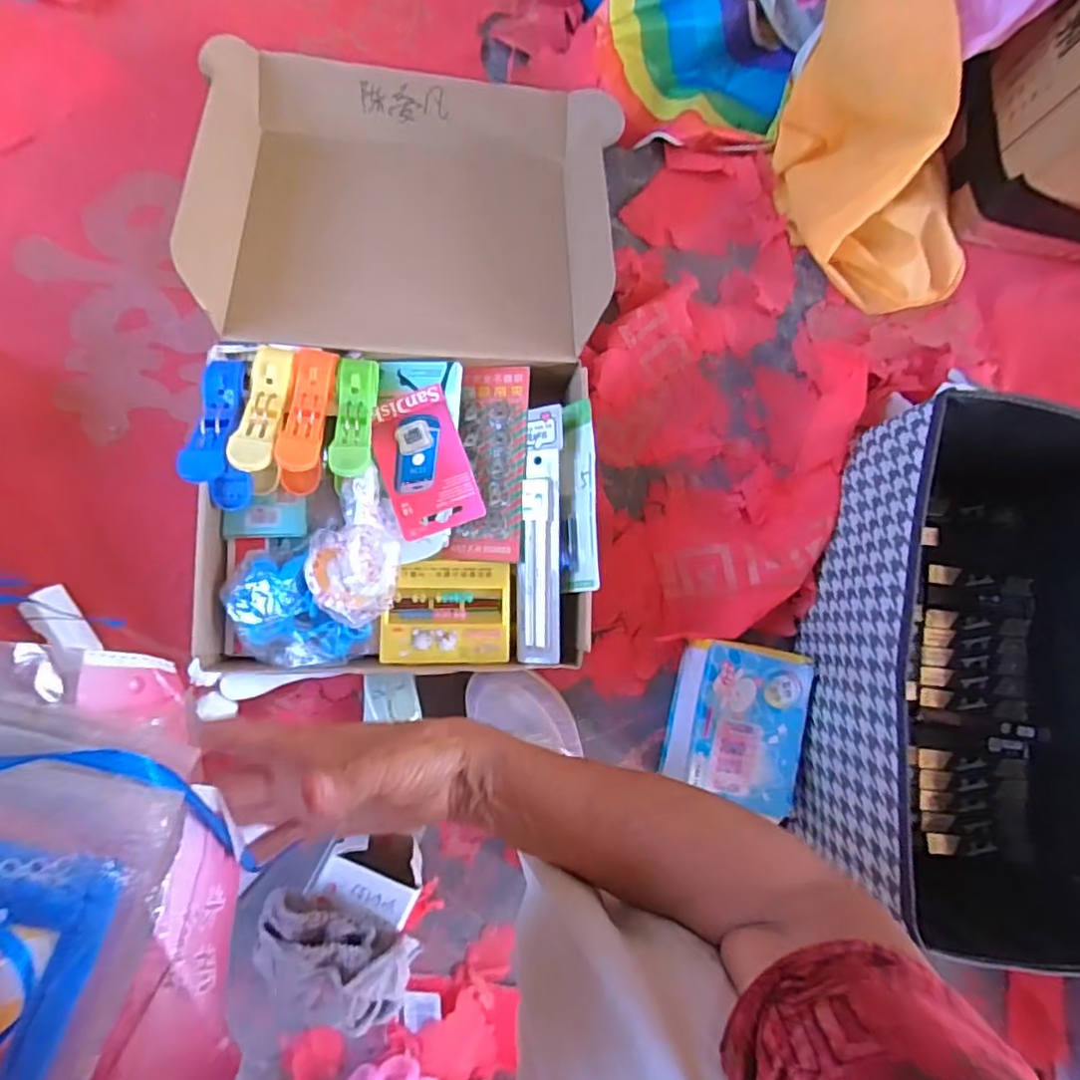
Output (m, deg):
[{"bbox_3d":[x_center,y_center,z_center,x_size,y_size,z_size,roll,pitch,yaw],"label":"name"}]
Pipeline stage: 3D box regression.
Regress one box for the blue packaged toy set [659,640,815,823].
[{"bbox_3d":[0.191,0.176,0.593,0.109,0.061,0.143,14,83,-6],"label":"blue packaged toy set"}]

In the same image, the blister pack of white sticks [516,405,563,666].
[{"bbox_3d":[0.001,-0.005,0.546,0.036,0.022,0.226,2,84,-7],"label":"blister pack of white sticks"}]

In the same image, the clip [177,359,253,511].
[{"bbox_3d":[-0.258,-0.089,0.495,0.034,0.056,0.119,1,84,-8],"label":"clip"}]

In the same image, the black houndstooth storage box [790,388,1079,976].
[{"bbox_3d":[0.415,0.111,0.559,0.311,0.187,0.457,5,84,-7],"label":"black houndstooth storage box"}]

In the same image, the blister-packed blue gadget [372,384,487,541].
[{"bbox_3d":[-0.102,-0.068,0.542,0.074,0.011,0.124,-20,87,-9],"label":"blister-packed blue gadget"}]

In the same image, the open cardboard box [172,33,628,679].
[{"bbox_3d":[-0.122,-0.188,0.559,0.341,0.115,0.591,2,84,-7],"label":"open cardboard box"}]

